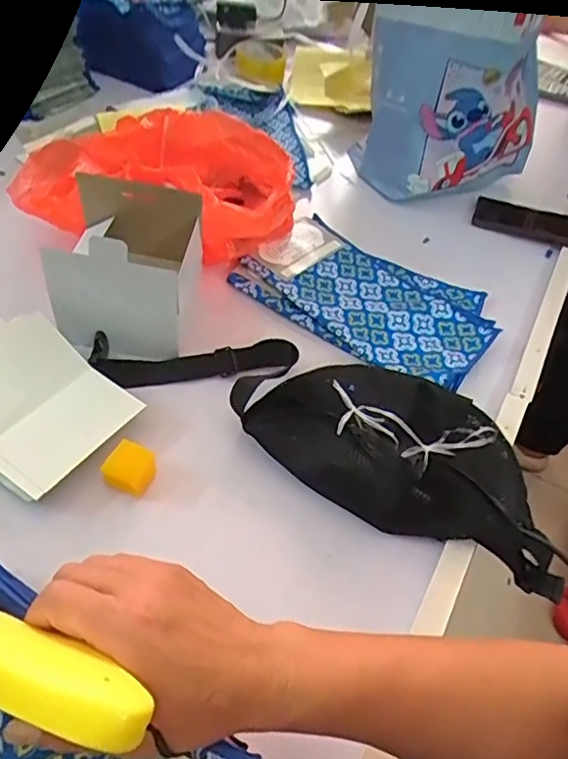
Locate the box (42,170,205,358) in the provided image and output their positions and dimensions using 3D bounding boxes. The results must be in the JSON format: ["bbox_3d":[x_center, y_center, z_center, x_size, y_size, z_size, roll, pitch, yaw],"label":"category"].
[{"bbox_3d":[-0.160,-0.114,0.608,0.128,0.138,0.104,5,46,5],"label":"box"}]

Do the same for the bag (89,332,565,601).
[{"bbox_3d":[0.042,0.040,0.594,0.473,0.081,0.161,19,49,18],"label":"bag"}]

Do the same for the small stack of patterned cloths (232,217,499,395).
[{"bbox_3d":[0.108,-0.105,0.723,0.294,0.022,0.191,33,54,15],"label":"small stack of patterned cloths"}]

